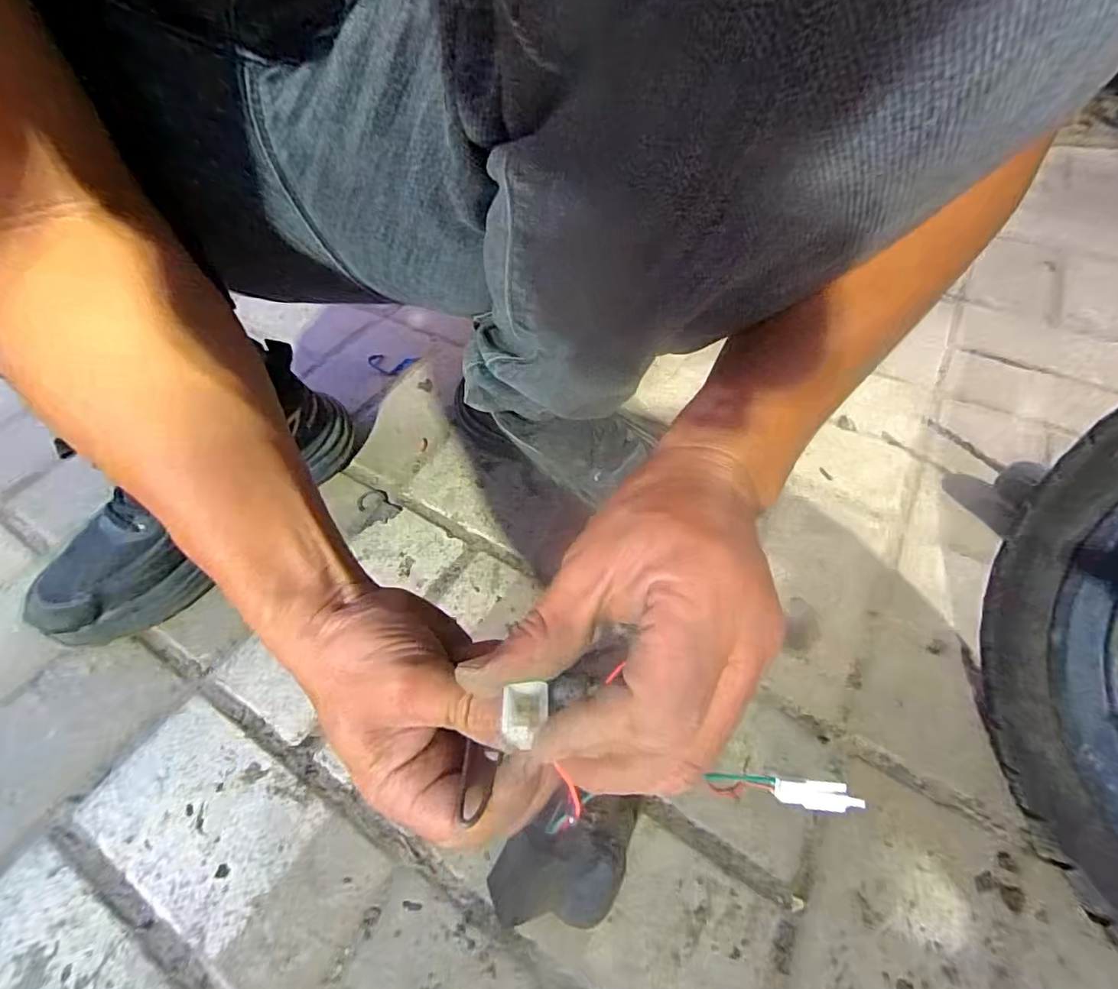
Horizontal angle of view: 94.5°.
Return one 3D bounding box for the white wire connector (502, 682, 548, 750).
[{"bbox_3d":[-0.010,0.067,0.159,0.013,0.010,0.014,-2,53,0],"label":"white wire connector"}]

